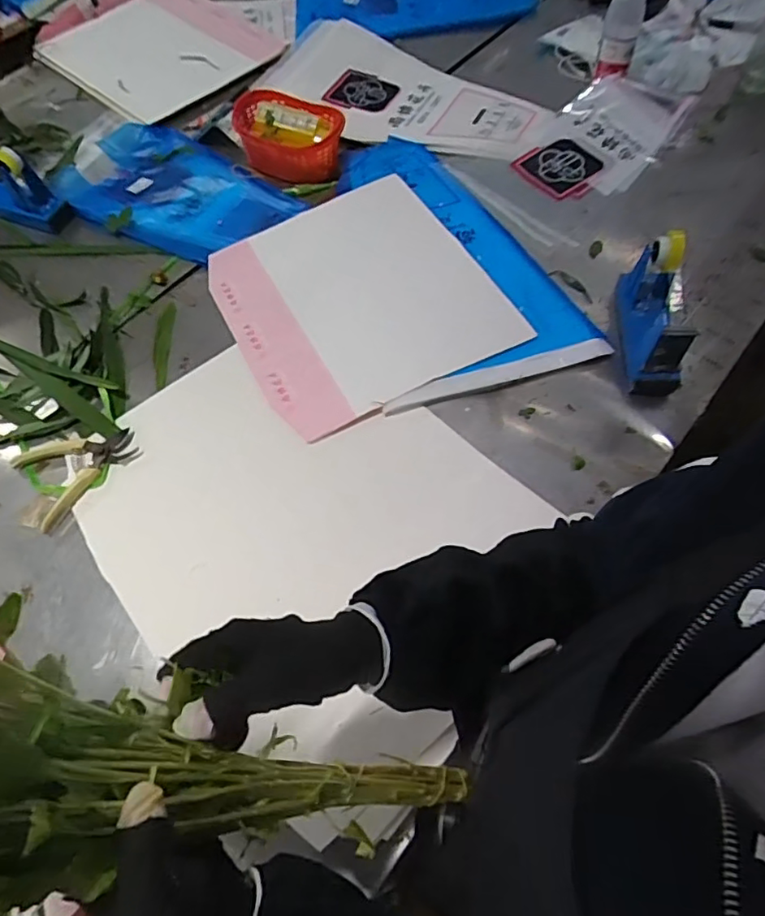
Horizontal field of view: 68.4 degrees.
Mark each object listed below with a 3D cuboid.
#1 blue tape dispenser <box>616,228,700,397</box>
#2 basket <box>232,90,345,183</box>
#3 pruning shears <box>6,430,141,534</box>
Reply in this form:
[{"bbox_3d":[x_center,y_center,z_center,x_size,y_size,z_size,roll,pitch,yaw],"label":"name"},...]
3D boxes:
[{"bbox_3d":[0.384,-0.203,0.773,0.082,0.132,0.193,4,61,6],"label":"blue tape dispenser"},{"bbox_3d":[-0.176,-0.601,1.053,0.207,0.082,0.140,2,61,6],"label":"basket"},{"bbox_3d":[-0.410,0.008,0.763,0.151,0.024,0.123,-34,64,-14],"label":"pruning shears"}]

